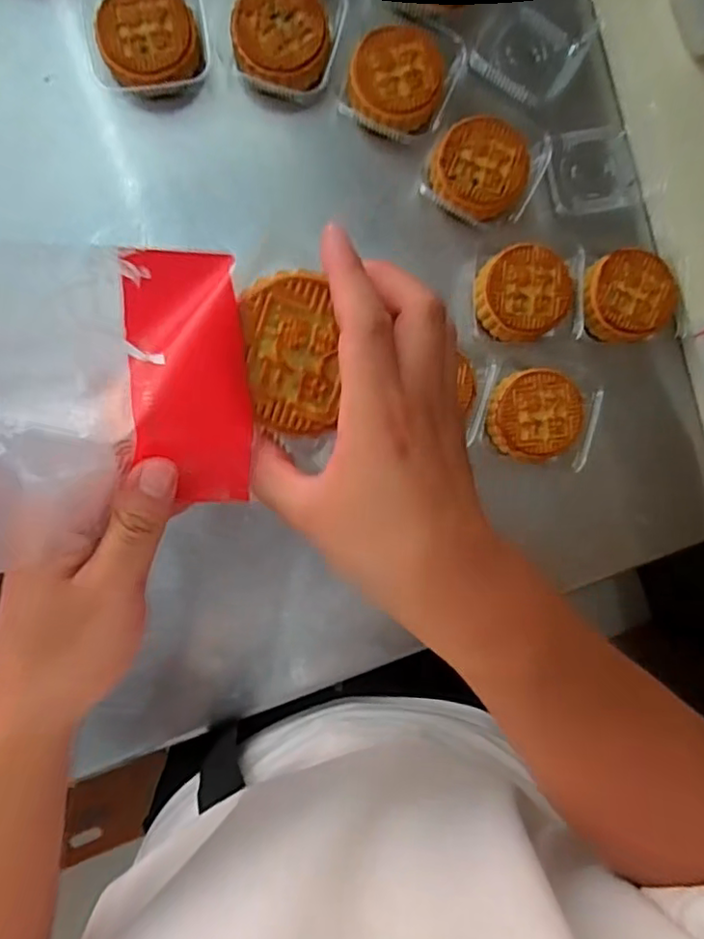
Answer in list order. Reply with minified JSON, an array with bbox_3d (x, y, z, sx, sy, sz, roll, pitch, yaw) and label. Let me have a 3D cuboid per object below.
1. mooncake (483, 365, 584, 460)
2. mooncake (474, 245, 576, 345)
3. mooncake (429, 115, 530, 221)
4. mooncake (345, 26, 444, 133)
[{"bbox_3d":[0.134,-0.041,0.451,0.065,0.031,0.064,0,92,-6],"label":"mooncake"},{"bbox_3d":[0.125,-0.130,0.444,0.065,0.027,0.066,0,92,-6],"label":"mooncake"},{"bbox_3d":[0.093,-0.220,0.442,0.067,0.025,0.066,0,92,-6],"label":"mooncake"},{"bbox_3d":[0.031,-0.279,0.435,0.064,0.031,0.061,9,91,-6],"label":"mooncake"}]

